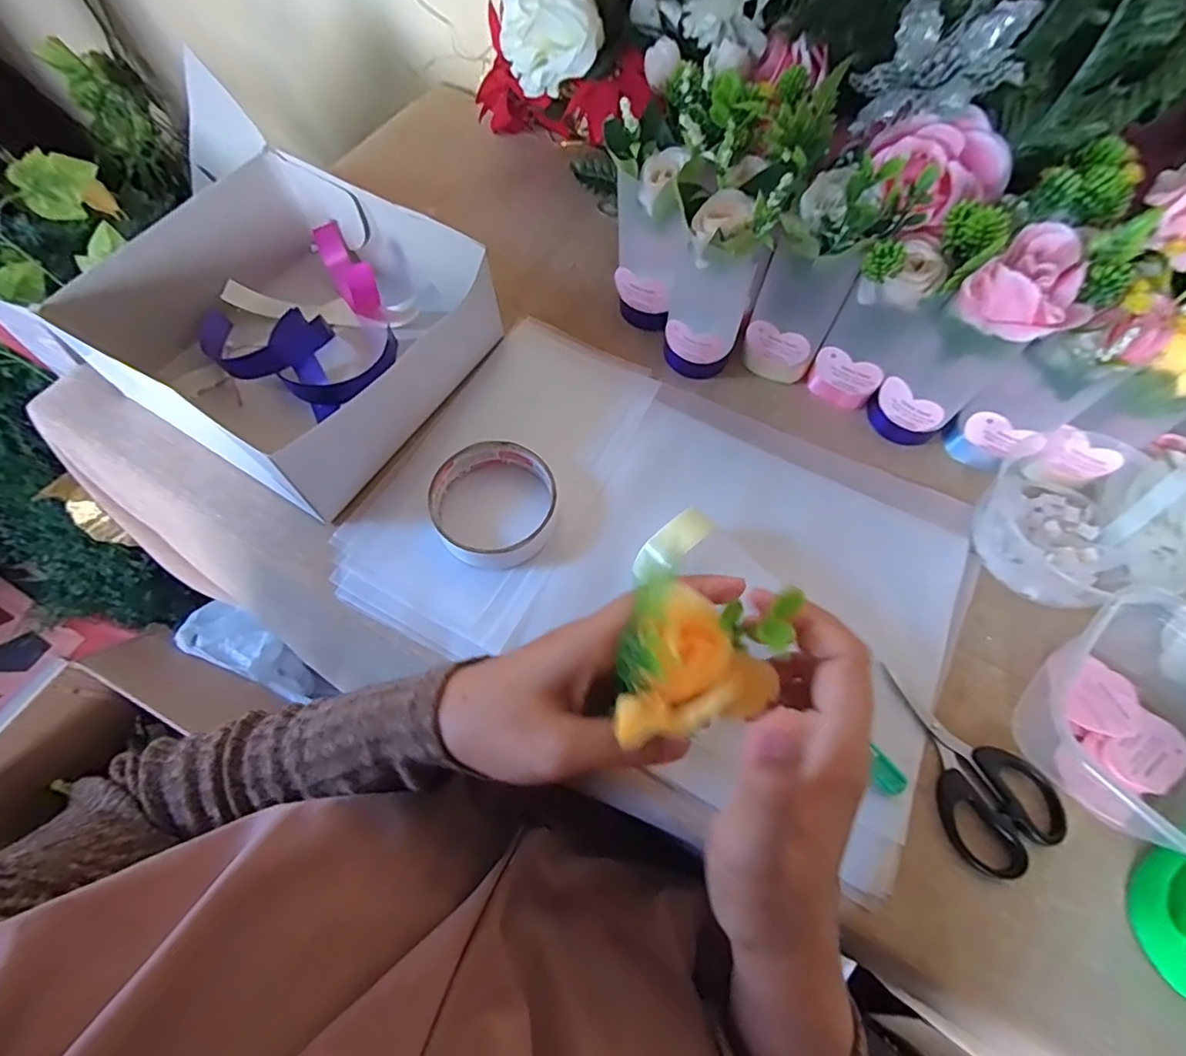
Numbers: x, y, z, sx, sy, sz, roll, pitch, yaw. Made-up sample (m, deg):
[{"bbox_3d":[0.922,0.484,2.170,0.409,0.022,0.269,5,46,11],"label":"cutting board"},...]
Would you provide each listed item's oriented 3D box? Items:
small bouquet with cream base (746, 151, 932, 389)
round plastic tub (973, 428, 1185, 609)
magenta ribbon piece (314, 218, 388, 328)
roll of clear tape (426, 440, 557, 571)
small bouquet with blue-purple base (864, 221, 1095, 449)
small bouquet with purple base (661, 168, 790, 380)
[{"bbox_3d":[0.149,-0.164,0.375,0.064,0.157,0.055,28,68,11],"label":"small bouquet with cream base"},{"bbox_3d":[0.314,-0.009,0.362,0.113,0.055,0.106,-6,66,-4],"label":"round plastic tub"},{"bbox_3d":[-0.191,-0.201,0.441,0.025,0.048,0.079,-29,69,-14],"label":"magenta ribbon piece"},{"bbox_3d":[-0.064,-0.016,0.373,0.080,0.022,0.081,1,65,-1],"label":"roll of clear tape"},{"bbox_3d":[0.239,-0.112,0.364,0.062,0.137,0.062,1,65,-1],"label":"small bouquet with blue-purple base"},{"bbox_3d":[0.083,-0.165,0.380,0.053,0.139,0.055,17,66,6],"label":"small bouquet with purple base"}]

